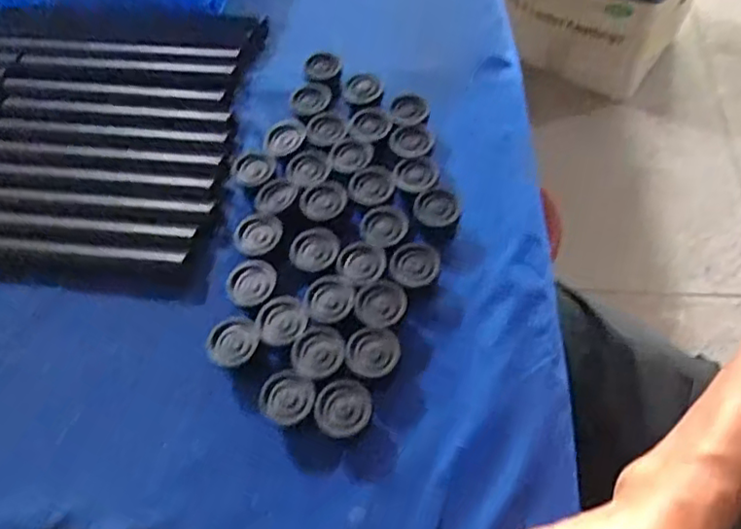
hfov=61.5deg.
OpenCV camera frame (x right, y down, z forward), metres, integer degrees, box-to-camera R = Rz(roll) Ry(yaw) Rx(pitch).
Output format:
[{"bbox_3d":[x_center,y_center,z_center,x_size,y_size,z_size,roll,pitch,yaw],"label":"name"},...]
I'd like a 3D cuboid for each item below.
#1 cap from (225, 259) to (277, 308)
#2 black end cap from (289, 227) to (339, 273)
[{"bbox_3d":[-0.086,0.013,0.450,0.034,0.008,0.035,-2,57,4],"label":"cap"},{"bbox_3d":[-0.041,-0.012,0.460,0.034,0.009,0.037,-2,57,4],"label":"black end cap"}]

